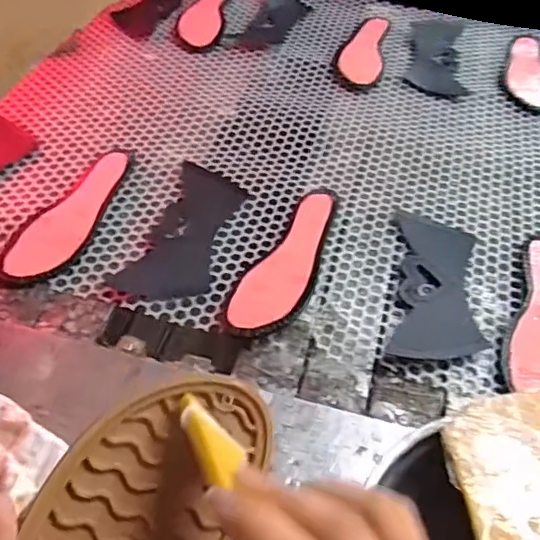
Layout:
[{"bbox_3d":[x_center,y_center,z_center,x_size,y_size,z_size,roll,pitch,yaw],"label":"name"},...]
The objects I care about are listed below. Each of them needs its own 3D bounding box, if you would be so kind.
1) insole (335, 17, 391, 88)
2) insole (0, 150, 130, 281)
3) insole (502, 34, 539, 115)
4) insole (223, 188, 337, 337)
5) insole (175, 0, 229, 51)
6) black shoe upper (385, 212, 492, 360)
[{"bbox_3d":[0.155,-0.363,0.935,0.072,0.005,0.216,13,51,7],"label":"insole"},{"bbox_3d":[-0.228,-0.071,0.661,0.077,0.009,0.218,12,51,6],"label":"insole"},{"bbox_3d":[0.418,-0.325,0.915,0.078,0.013,0.233,17,52,10],"label":"insole"},{"bbox_3d":[0.016,-0.016,0.624,0.075,0.019,0.221,15,51,8],"label":"insole"},{"bbox_3d":[-0.112,-0.435,0.974,0.076,0.007,0.206,7,50,2],"label":"insole"},{"bbox_3d":[0.179,0.013,0.617,0.090,0.010,0.199,9,51,4],"label":"black shoe upper"}]

